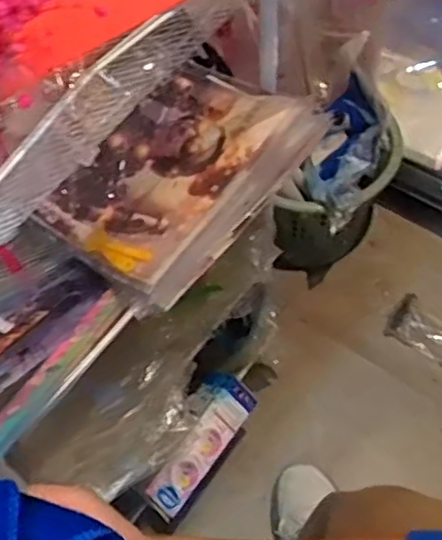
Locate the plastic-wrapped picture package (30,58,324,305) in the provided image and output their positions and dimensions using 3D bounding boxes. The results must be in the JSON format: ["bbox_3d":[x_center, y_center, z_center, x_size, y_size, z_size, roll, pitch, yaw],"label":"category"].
[{"bbox_3d":[-0.042,-0.097,0.644,0.195,0.023,0.237,31,74,35],"label":"plastic-wrapped picture package"}]

